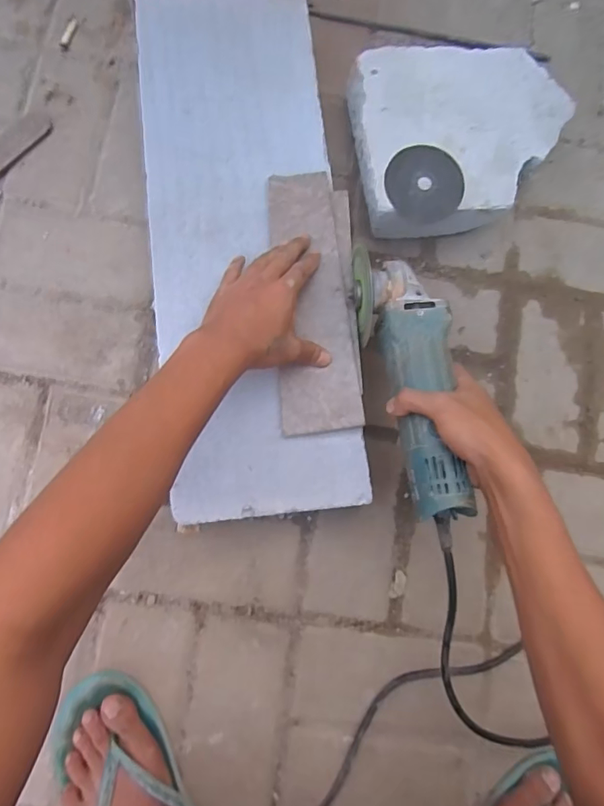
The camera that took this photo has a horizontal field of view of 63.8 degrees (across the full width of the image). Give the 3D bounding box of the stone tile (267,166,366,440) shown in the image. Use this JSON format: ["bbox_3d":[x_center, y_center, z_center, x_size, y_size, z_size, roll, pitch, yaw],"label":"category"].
[{"bbox_3d":[0.011,-0.106,0.496,0.076,0.011,0.267,-4,83,-4],"label":"stone tile"}]

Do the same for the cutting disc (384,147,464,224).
[{"bbox_3d":[0.137,-0.246,0.546,0.086,0.007,0.085,0,88,-4],"label":"cutting disc"}]

